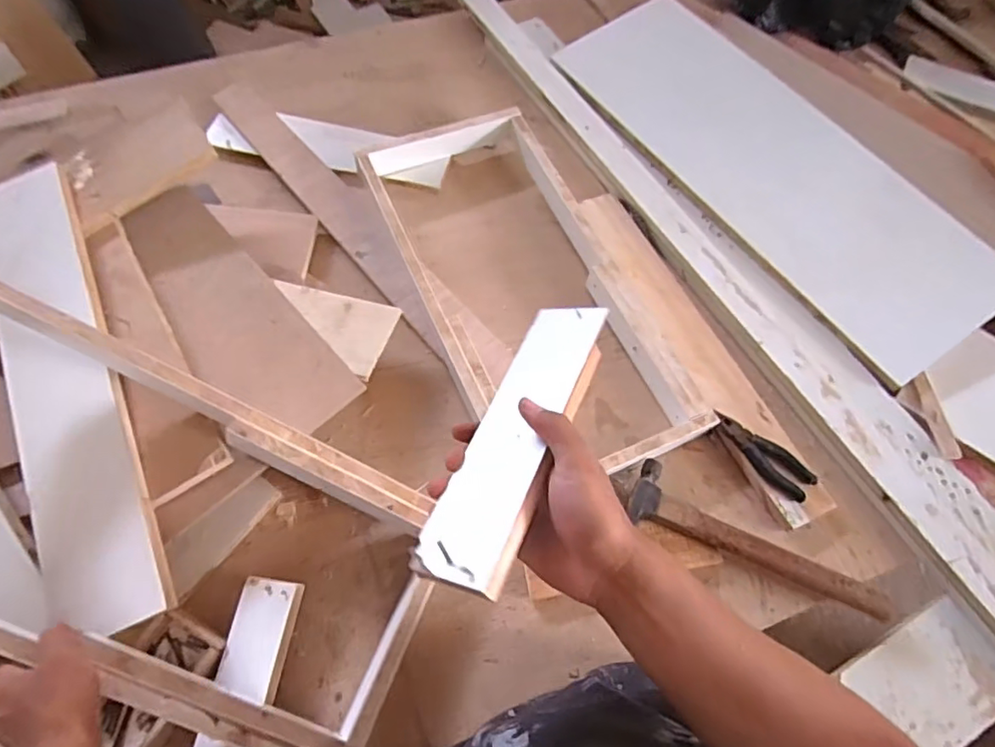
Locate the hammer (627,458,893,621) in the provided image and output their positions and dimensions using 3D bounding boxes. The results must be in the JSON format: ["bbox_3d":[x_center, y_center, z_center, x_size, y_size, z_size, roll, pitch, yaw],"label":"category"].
[{"bbox_3d":[0.304,0.206,0.688,0.304,0.036,0.079,26,65,10],"label":"hammer"}]

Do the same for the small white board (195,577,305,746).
[{"bbox_3d":[-0.269,0.342,0.601,0.068,0.024,0.241,6,66,8],"label":"small white board"}]

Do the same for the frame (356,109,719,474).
[{"bbox_3d":[0.035,-0.137,0.831,0.304,0.077,0.606,-19,66,-12],"label":"frame"}]

